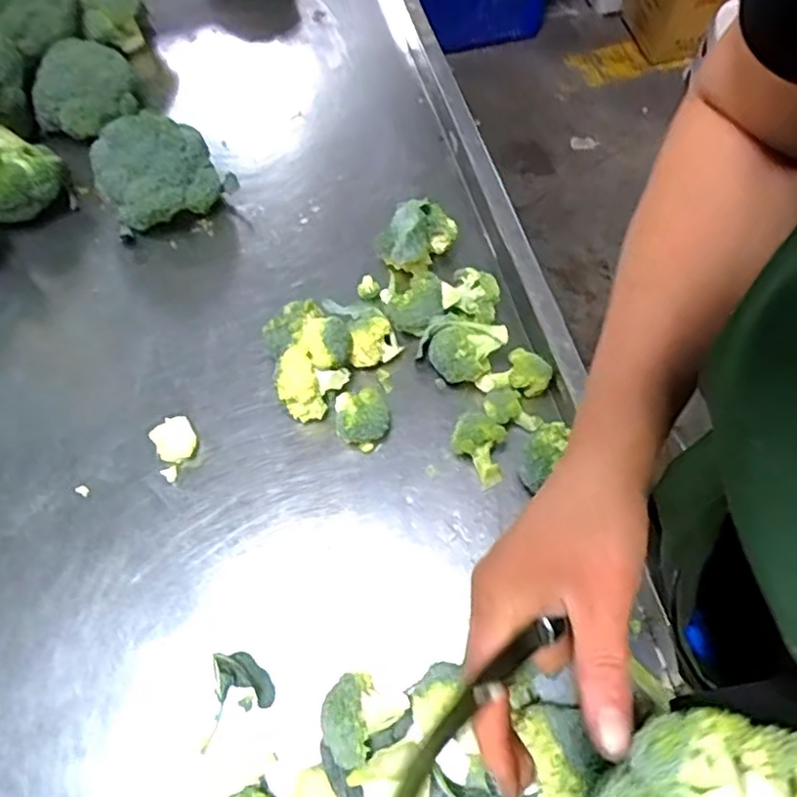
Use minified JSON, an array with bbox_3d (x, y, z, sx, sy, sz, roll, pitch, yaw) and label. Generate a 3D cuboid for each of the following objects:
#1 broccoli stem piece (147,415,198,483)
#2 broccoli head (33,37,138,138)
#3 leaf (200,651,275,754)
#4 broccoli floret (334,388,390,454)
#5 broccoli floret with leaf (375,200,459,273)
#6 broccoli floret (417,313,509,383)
[{"bbox_3d":[-0.192,0.042,0.579,0.037,0.015,0.053,-22,65,-11],"label":"broccoli stem piece"},{"bbox_3d":[-0.353,-0.348,0.737,0.113,0.075,0.087,-21,65,-10],"label":"broccoli head"},{"bbox_3d":[-0.116,0.216,0.481,0.048,0.027,0.062,-2,63,-1],"label":"leaf"},{"bbox_3d":[-0.031,0.018,0.571,0.044,0.041,0.044,0,63,0],"label":"broccoli floret"},{"bbox_3d":[0.019,-0.152,0.641,0.078,0.069,0.060,-33,68,-15],"label":"broccoli floret with leaf"},{"bbox_3d":[0.055,-0.042,0.591,0.070,0.055,0.058,19,65,12],"label":"broccoli floret"}]

